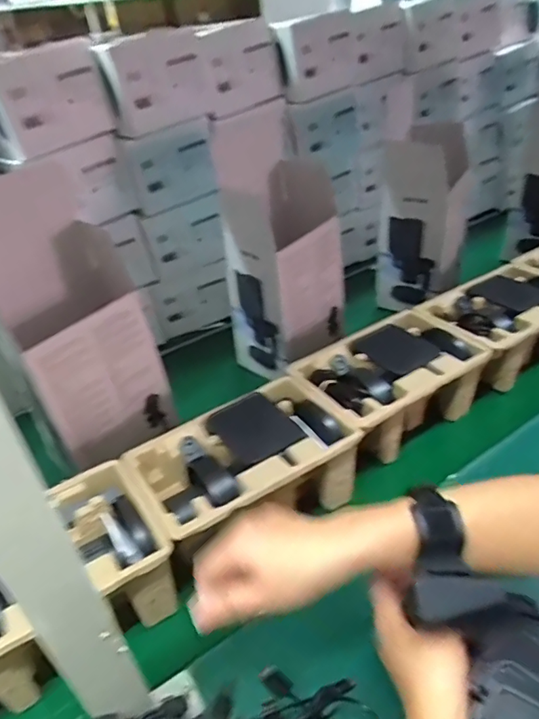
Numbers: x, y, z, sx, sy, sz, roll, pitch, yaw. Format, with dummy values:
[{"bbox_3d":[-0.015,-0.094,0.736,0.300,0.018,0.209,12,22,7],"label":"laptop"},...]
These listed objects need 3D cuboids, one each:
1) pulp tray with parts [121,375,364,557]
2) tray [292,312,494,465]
[{"bbox_3d":[-0.029,0.126,0.575,0.227,0.087,0.148,-24,38,-23],"label":"pulp tray with parts"},{"bbox_3d":[0.156,0.038,0.675,0.226,0.096,0.152,-24,38,-24],"label":"tray"}]

